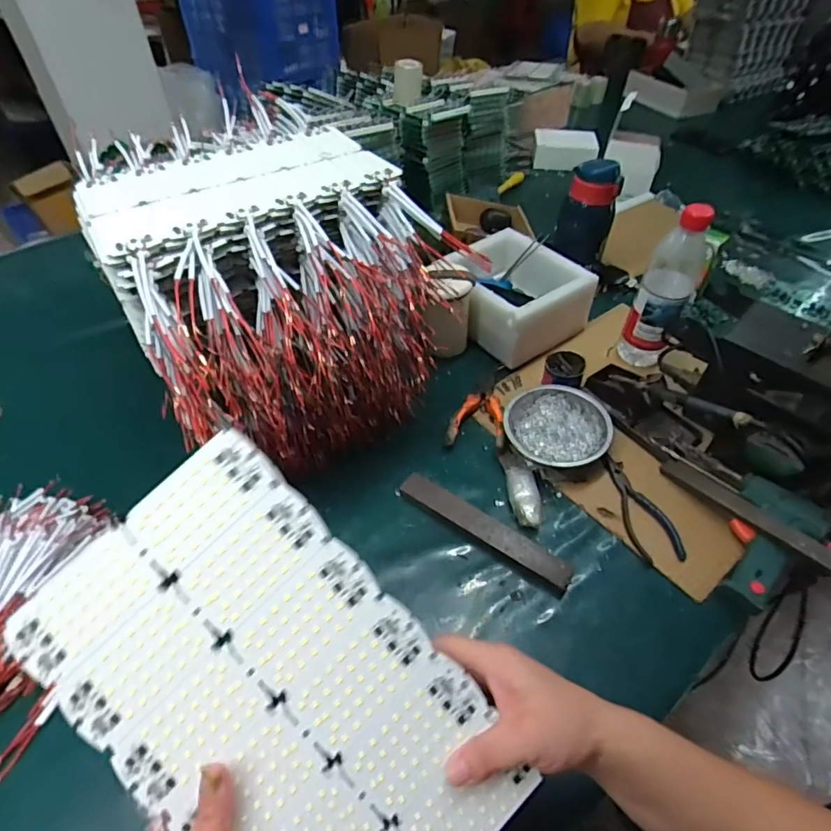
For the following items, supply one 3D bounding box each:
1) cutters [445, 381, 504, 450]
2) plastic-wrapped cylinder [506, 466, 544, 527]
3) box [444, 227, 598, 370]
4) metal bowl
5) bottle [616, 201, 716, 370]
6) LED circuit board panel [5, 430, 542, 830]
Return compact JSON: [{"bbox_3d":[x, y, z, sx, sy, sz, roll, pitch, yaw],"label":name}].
[{"bbox_3d":[0.082,-0.008,0.698,0.074,0.020,0.133,-3,42,10],"label":"cutters"},{"bbox_3d":[0.131,0.095,0.606,0.035,0.024,0.080,-3,48,-3],"label":"plastic-wrapped cylinder"},{"bbox_3d":[0.147,-0.191,0.799,0.167,0.107,0.209,-29,54,-24],"label":"box"},{"bbox_3d":[0.180,0.016,0.661,0.127,0.045,0.126,0,48,0],"label":"metal bowl"},{"bbox_3d":[0.334,-0.160,0.684,0.066,0.236,0.077,21,51,18],"label":"bottle"},{"bbox_3d":[-0.083,0.175,0.312,0.176,0.005,0.294,-43,87,-9],"label":"LED circuit board panel"}]

